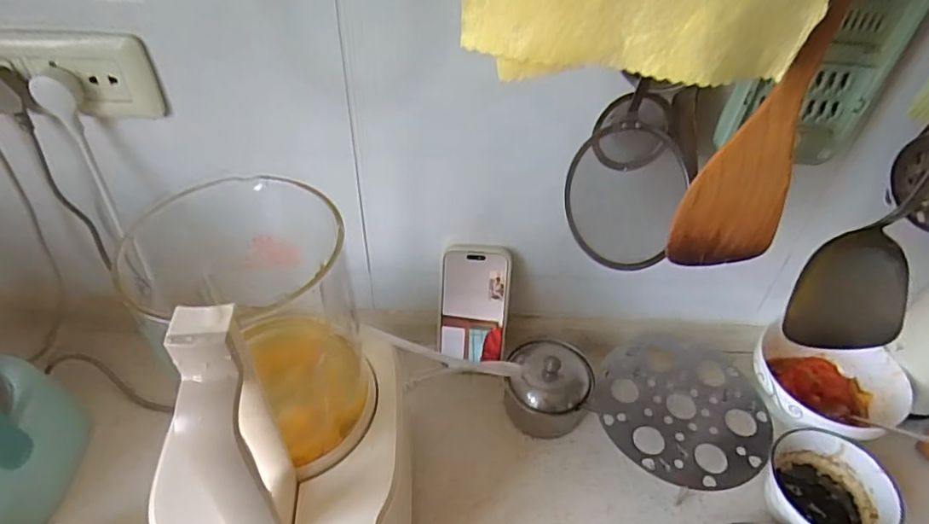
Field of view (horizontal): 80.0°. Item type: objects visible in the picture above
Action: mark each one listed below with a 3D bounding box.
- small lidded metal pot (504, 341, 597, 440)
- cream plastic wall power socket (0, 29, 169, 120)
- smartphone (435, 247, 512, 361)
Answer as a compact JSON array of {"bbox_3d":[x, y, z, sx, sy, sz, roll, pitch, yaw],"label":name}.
[{"bbox_3d":[0.088,0.130,0.584,0.089,0.071,0.083,3,44,1],"label":"small lidded metal pot"},{"bbox_3d":[-0.349,-0.155,0.462,0.172,0.074,0.014,-3,44,-5],"label":"cream plastic wall power socket"},{"bbox_3d":[0.011,0.047,0.607,0.075,0.136,0.008,4,23,2],"label":"smartphone"}]

